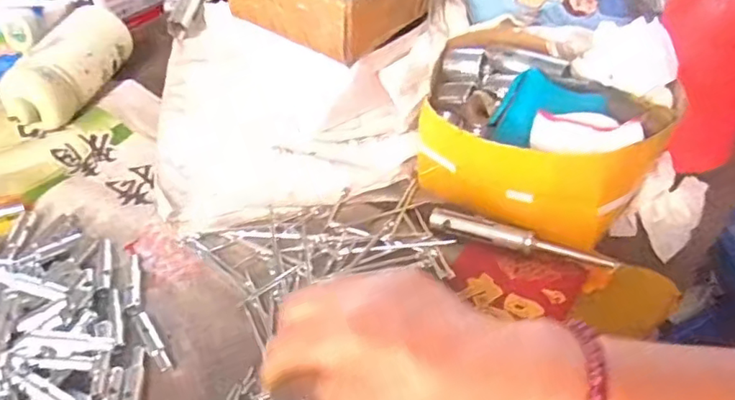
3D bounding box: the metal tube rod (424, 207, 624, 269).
[{"bbox_3d":[0.114,0.030,0.432,0.138,0.009,0.017,18,50,18],"label":"metal tube rod"}]

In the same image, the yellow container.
[{"bbox_3d":[0.125,-0.052,0.439,0.179,0.082,0.123,27,53,26],"label":"yellow container"}]

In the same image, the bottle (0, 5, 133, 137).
[{"bbox_3d":[-0.301,-0.135,0.575,0.059,0.063,0.153,9,47,12],"label":"bottle"}]

